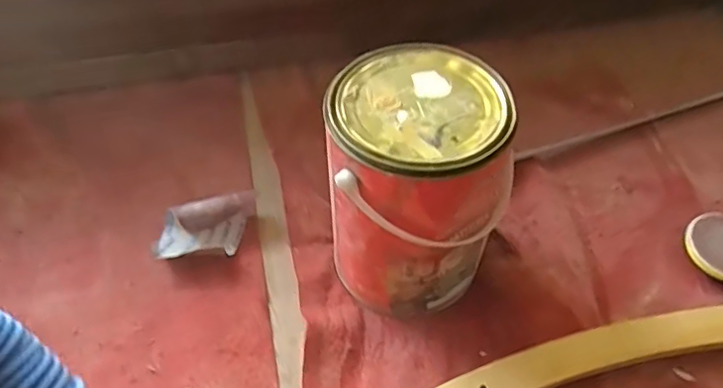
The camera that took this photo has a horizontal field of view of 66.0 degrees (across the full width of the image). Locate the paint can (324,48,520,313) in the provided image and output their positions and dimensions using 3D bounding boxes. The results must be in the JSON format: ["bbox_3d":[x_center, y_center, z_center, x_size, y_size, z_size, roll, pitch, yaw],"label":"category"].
[{"bbox_3d":[0.049,-0.002,0.597,0.156,0.245,0.171,0,51,0],"label":"paint can"}]

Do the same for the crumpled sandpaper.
[{"bbox_3d":[-0.191,0.044,0.684,0.129,0.047,0.072,-9,52,-8],"label":"crumpled sandpaper"}]

